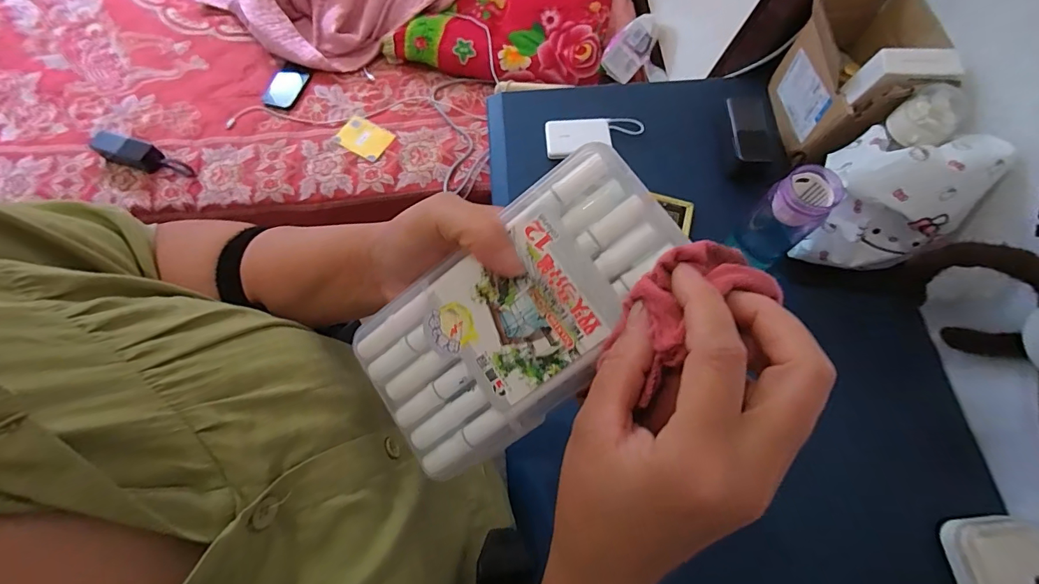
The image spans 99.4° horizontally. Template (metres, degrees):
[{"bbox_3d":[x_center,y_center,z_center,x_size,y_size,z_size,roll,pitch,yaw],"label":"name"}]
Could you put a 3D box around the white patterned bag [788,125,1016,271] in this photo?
[{"bbox_3d":[0.467,-0.119,0.563,0.162,0.155,0.128,16,69,5],"label":"white patterned bag"}]

